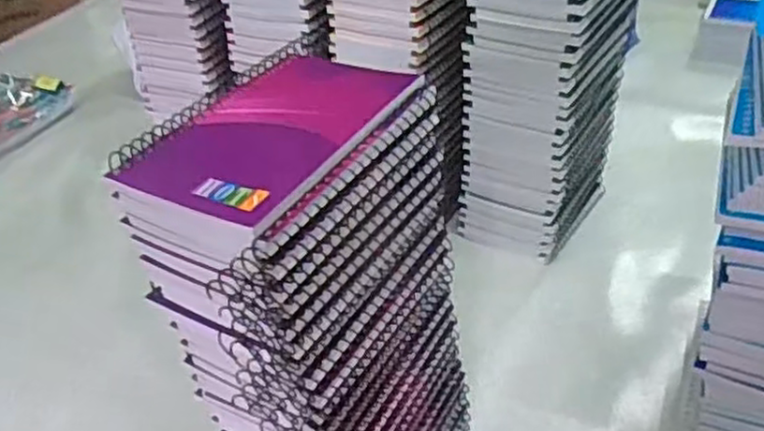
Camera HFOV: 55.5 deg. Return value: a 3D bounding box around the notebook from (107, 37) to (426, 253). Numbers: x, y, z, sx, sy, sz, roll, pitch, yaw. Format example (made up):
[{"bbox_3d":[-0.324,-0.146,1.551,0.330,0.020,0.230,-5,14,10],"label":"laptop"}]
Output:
[{"bbox_3d":[-0.051,-0.040,0.327,0.092,0.011,0.143,15,42,27],"label":"notebook"}]

